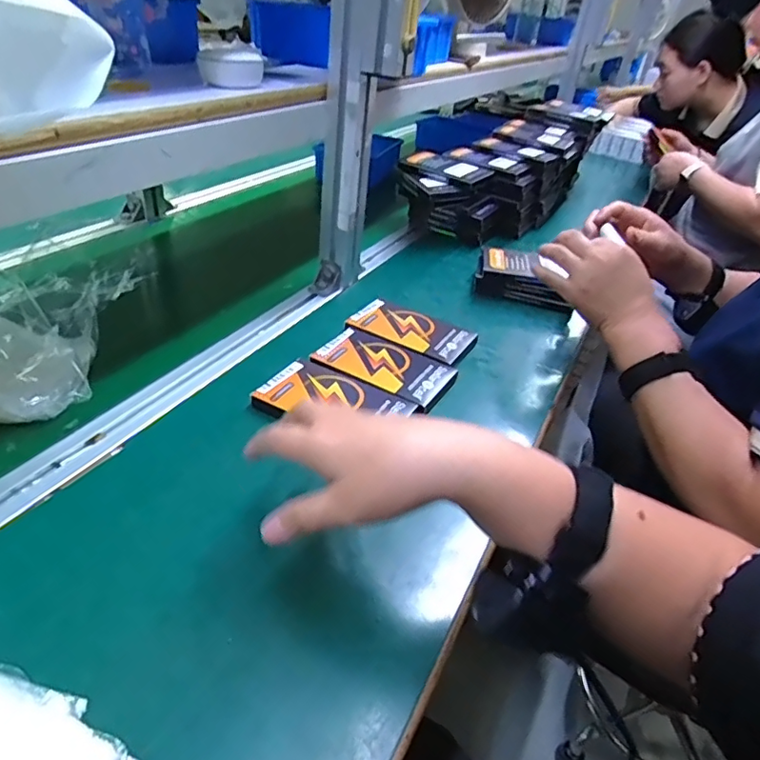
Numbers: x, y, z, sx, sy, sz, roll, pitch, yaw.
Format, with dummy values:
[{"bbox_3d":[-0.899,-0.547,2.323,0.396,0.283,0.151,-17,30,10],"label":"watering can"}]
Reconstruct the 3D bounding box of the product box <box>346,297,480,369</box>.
[{"bbox_3d":[0.036,-0.055,0.626,0.136,0.015,0.079,22,39,22],"label":"product box"}]

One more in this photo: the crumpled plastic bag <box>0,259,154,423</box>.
[{"bbox_3d":[-0.337,-0.044,0.493,0.160,0.096,0.225,9,36,6],"label":"crumpled plastic bag"}]

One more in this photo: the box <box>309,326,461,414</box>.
[{"bbox_3d":[0.004,-0.011,0.566,0.137,0.022,0.078,21,39,21],"label":"box"}]

